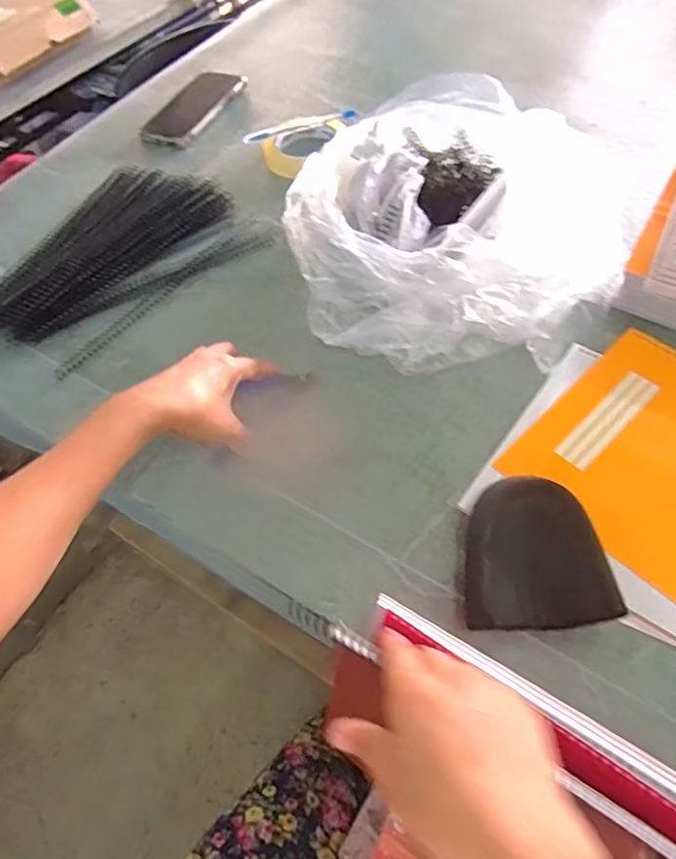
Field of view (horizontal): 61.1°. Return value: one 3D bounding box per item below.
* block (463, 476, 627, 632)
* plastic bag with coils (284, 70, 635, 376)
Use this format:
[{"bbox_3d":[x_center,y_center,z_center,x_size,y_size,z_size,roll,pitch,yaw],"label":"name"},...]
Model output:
[{"bbox_3d":[0.128,0.087,0.396,0.091,0.042,0.098,-7,58,2],"label":"block"},{"bbox_3d":[0.102,-0.213,0.570,0.294,0.097,0.338,-5,58,3],"label":"plastic bag with coils"}]

